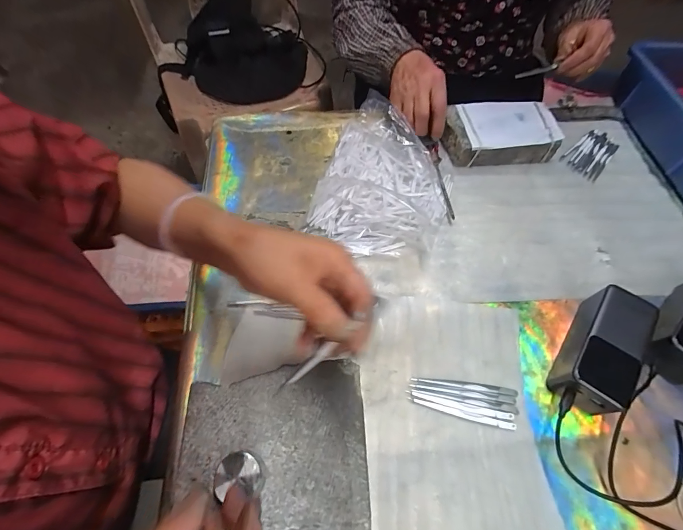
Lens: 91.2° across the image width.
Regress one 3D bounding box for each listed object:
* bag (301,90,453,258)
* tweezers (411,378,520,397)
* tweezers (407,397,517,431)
[{"bbox_3d":[0.067,-0.127,0.464,0.168,0.045,0.262,20,63,8],"label":"bag"},{"bbox_3d":[0.131,0.128,0.355,0.110,0.004,0.008,7,62,2],"label":"tweezers"},{"bbox_3d":[0.123,0.153,0.342,0.107,0.004,0.009,12,63,4],"label":"tweezers"}]

